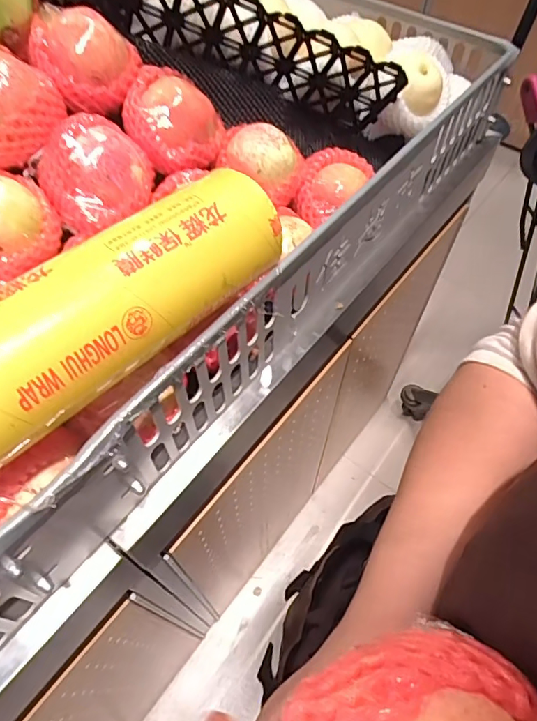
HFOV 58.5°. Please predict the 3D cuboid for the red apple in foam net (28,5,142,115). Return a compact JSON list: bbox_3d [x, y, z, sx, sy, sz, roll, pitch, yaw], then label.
[{"bbox_3d":[-0.172,-0.287,0.453,0.094,0.067,0.079,-14,58,-10],"label":"red apple in foam net"}]

